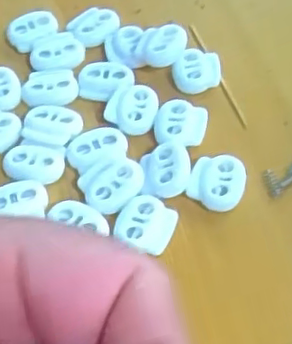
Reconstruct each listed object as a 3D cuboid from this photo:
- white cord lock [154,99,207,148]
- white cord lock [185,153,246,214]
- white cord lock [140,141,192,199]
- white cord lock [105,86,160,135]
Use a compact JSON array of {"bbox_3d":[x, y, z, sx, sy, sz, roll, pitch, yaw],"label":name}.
[{"bbox_3d":[0.013,-0.017,0.239,0.018,0.005,0.022,8,53,11],"label":"white cord lock"},{"bbox_3d":[0.025,0.004,0.224,0.019,0.007,0.020,8,53,11],"label":"white cord lock"},{"bbox_3d":[0.007,-0.001,0.226,0.017,0.005,0.021,-4,52,1],"label":"white cord lock"},{"bbox_3d":[-0.005,-0.023,0.246,0.019,0.006,0.020,4,53,8],"label":"white cord lock"}]

